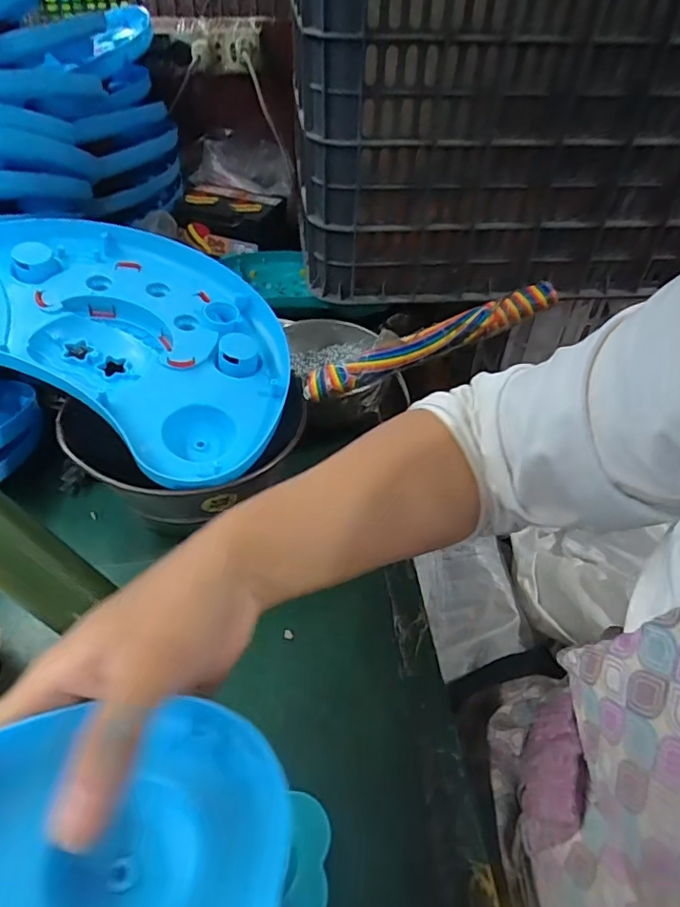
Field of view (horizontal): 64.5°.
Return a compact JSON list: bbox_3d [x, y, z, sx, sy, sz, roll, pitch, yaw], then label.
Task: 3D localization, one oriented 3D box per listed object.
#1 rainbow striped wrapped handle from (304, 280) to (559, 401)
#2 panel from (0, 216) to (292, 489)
[{"bbox_3d":[0.073,-0.094,0.460,0.215,0.028,0.020,-21,44,7],"label":"rainbow striped wrapped handle"},{"bbox_3d":[-0.194,-0.113,0.465,0.347,0.045,0.222,28,57,4],"label":"panel"}]

